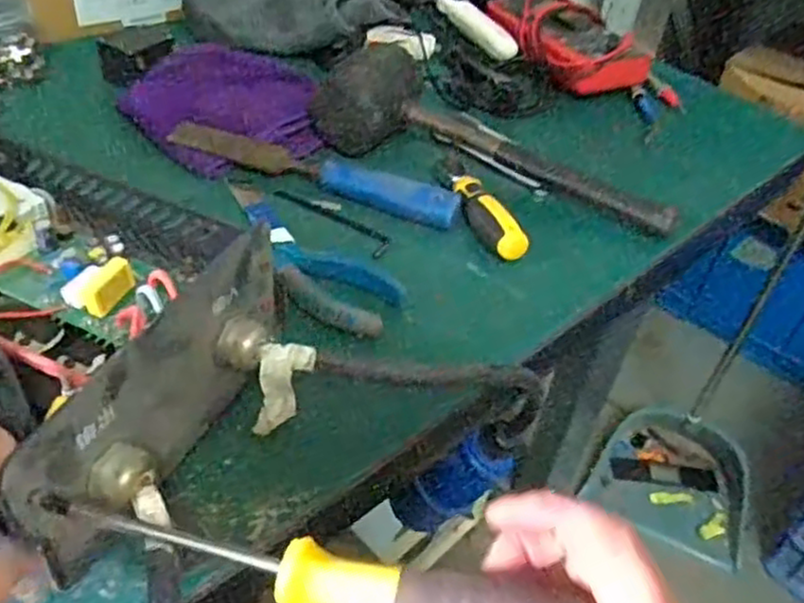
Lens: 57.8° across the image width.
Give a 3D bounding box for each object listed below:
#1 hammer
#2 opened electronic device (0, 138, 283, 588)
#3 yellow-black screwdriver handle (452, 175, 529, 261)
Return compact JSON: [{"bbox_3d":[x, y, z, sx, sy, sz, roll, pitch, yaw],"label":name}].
[{"bbox_3d":[0.074,-0.133,0.565,0.289,0.052,0.105,20,44,14],"label":"hammer"},{"bbox_3d":[-0.185,0.007,0.359,0.227,0.078,0.166,22,45,16],"label":"opened electronic device"},{"bbox_3d":[0.061,-0.063,0.527,0.023,0.023,0.089,-10,45,-18],"label":"yellow-black screwdriver handle"}]

